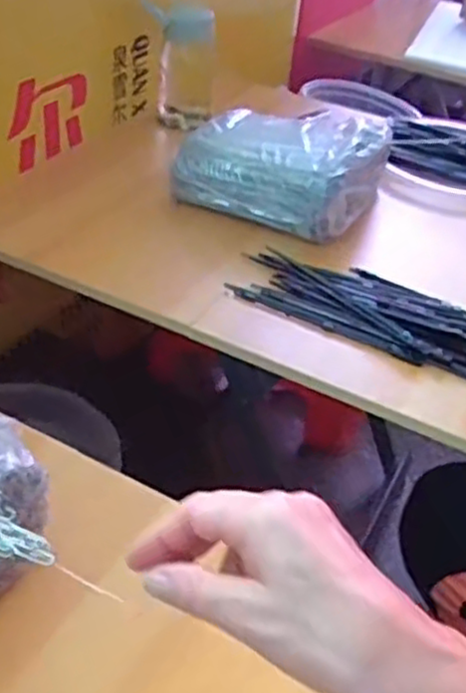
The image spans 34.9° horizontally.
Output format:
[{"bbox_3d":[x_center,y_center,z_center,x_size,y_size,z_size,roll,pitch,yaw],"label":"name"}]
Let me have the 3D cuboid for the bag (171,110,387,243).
[{"bbox_3d":[0.054,-0.191,0.803,0.205,0.094,0.167,17,38,10],"label":"bag"}]

